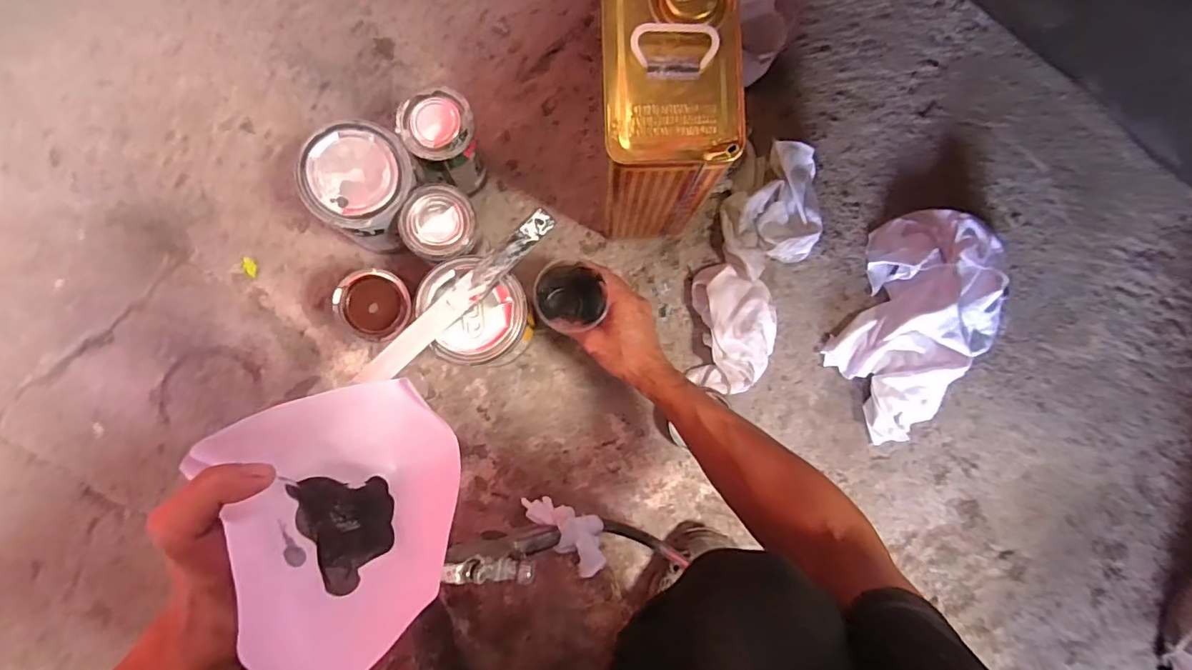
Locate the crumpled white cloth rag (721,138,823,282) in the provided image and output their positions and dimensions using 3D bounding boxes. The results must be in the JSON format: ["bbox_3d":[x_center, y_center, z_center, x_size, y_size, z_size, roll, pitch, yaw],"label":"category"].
[{"bbox_3d":[0.208,-0.150,0.640,0.112,0.036,0.148,-7,88,-5],"label":"crumpled white cloth rag"}]

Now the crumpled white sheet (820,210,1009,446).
[{"bbox_3d":[0.381,-0.015,0.639,0.195,0.055,0.257,41,85,-2],"label":"crumpled white sheet"}]

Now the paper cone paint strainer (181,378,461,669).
[{"bbox_3d":[-0.107,0.075,0.246,0.101,0.099,0.107,-28,90,-6],"label":"paper cone paint strainer"}]

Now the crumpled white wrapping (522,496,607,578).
[{"bbox_3d":[-0.025,0.171,0.487,0.040,0.048,0.091,-42,91,-6],"label":"crumpled white wrapping"}]

